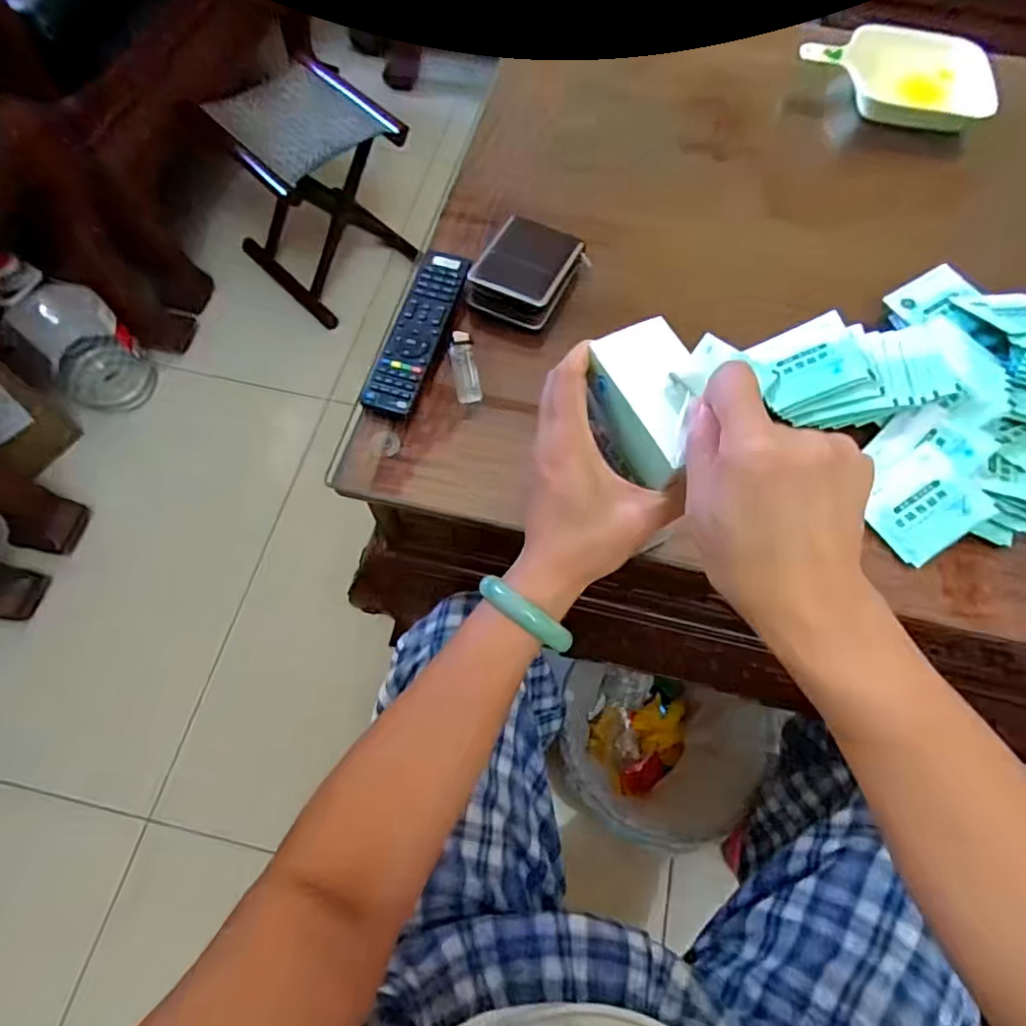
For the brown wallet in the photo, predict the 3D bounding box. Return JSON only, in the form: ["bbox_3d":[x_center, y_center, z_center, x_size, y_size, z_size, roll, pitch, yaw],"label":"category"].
[{"bbox_3d":[0.013,-0.228,0.538,0.079,0.028,0.102,27,68,10],"label":"brown wallet"}]

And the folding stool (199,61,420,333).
[{"bbox_3d":[-0.433,-0.698,1.205,0.350,0.353,0.296,42,72,15],"label":"folding stool"}]

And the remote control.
[{"bbox_3d":[-0.083,-0.165,0.511,0.046,0.022,0.169,16,67,5],"label":"remote control"}]

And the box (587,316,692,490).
[{"bbox_3d":[0.079,-0.061,0.333,0.055,0.043,0.089,-22,69,-11],"label":"box"}]

